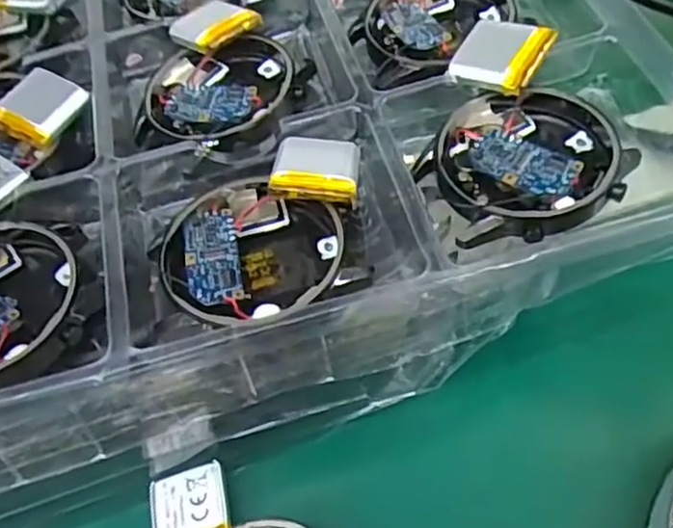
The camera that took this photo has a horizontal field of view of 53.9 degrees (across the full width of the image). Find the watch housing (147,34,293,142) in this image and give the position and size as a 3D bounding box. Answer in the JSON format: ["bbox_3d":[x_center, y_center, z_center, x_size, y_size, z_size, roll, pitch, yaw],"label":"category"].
[{"bbox_3d":[-0.035,-0.051,0.197,0.041,0.015,0.042,-3,57,4],"label":"watch housing"}]

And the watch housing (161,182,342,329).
[{"bbox_3d":[-0.020,-0.005,0.161,0.044,0.008,0.039,-19,58,-8],"label":"watch housing"}]

